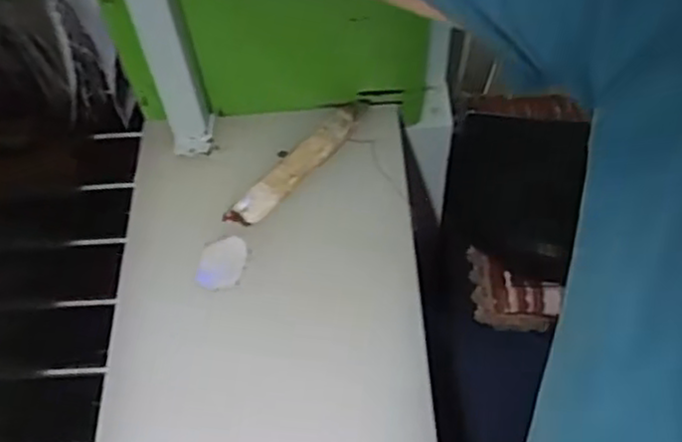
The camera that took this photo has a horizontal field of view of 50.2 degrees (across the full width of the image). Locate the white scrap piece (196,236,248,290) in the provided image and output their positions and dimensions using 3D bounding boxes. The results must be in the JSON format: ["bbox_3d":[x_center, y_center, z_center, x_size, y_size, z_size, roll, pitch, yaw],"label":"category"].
[{"bbox_3d":[-0.096,0.032,0.588,0.037,0.004,0.047,-1,55,3],"label":"white scrap piece"}]

